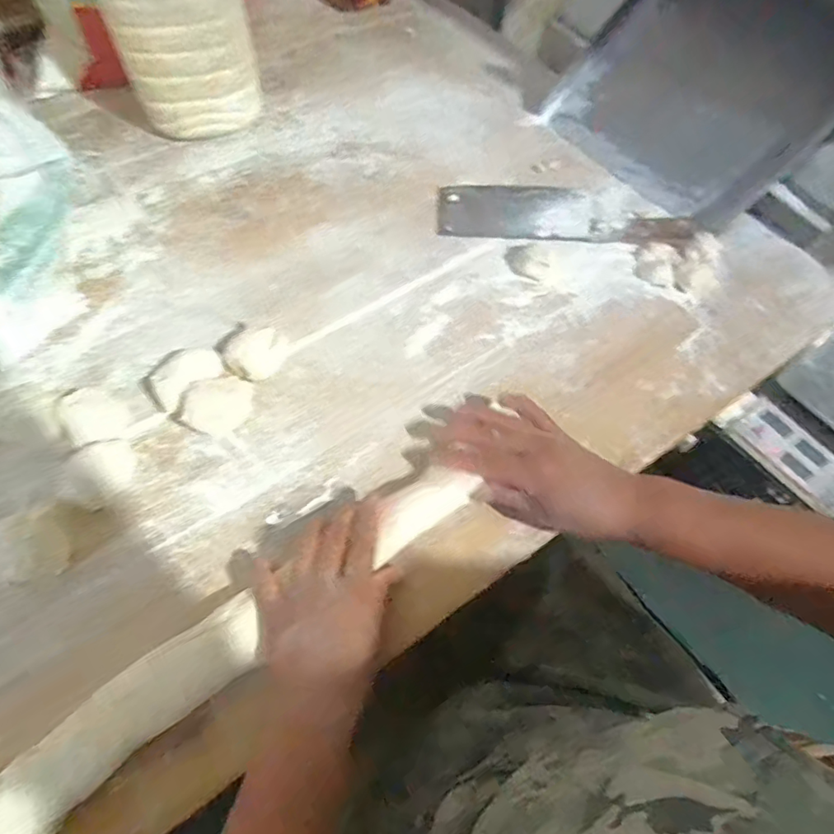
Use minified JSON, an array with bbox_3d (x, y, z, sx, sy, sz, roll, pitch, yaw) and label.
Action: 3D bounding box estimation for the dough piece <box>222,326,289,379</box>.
[{"bbox_3d":[-0.150,-0.058,0.491,0.057,0.024,0.041,-24,67,-17],"label":"dough piece"}]

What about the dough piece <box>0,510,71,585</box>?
[{"bbox_3d":[-0.302,0.101,0.402,0.048,0.020,0.053,-17,65,-14],"label":"dough piece"}]

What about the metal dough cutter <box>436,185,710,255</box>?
[{"bbox_3d":[0.180,-0.248,0.617,0.298,0.018,0.093,3,62,-4],"label":"metal dough cutter"}]

